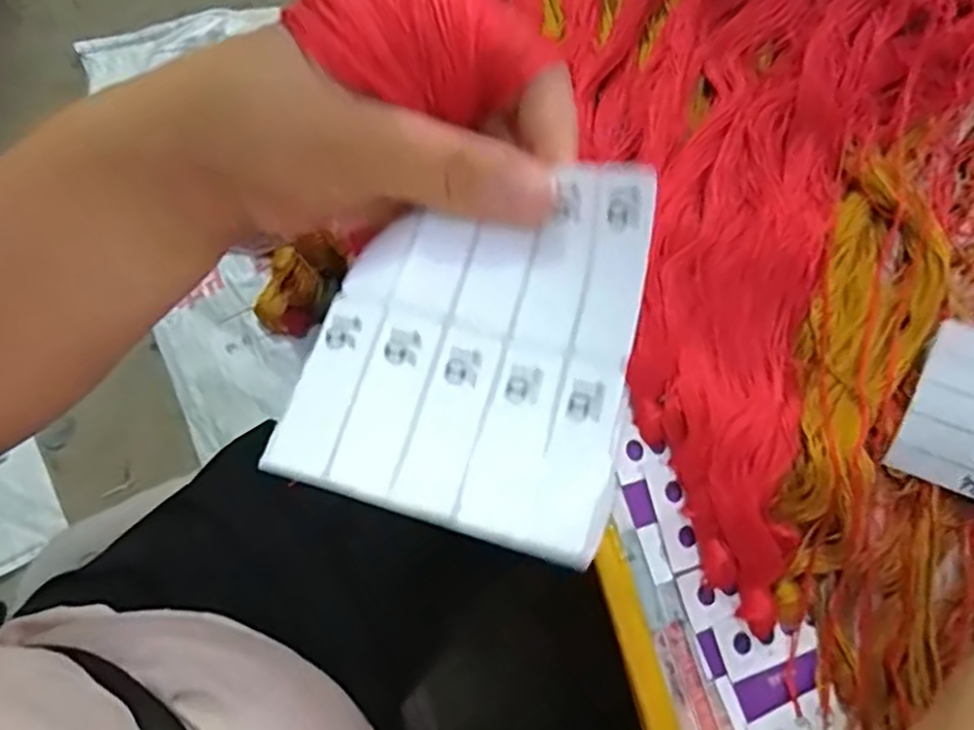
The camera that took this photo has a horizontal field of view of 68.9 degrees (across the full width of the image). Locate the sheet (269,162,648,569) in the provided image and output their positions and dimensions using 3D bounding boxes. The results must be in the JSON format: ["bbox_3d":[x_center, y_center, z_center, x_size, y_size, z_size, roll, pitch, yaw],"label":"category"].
[{"bbox_3d":[-0.001,-0.008,0.188,0.084,0.016,0.099,16,79,4],"label":"sheet"}]

